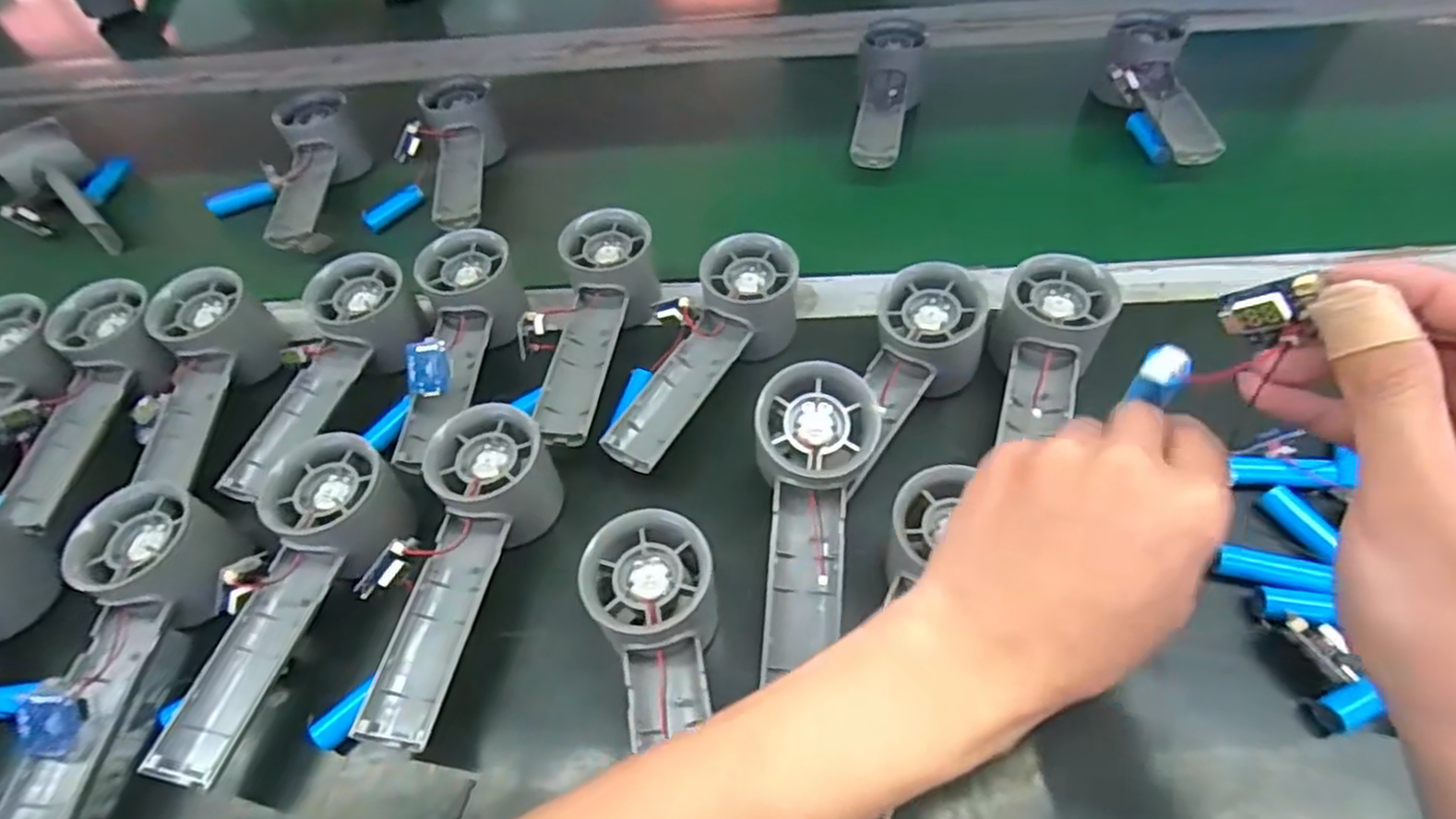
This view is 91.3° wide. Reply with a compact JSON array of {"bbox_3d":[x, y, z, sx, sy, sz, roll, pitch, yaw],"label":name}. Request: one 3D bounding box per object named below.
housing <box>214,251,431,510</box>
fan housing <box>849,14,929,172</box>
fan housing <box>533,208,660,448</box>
[{"bbox_3d":[-0.241,-0.018,0.427,0.057,0.046,0.160,16,69,16],"label":"housing"},{"bbox_3d":[0.128,-0.248,0.565,0.053,0.052,0.149,7,54,10],"label":"fan housing"},{"bbox_3d":[-0.083,-0.046,0.440,0.055,0.051,0.156,7,66,10],"label":"fan housing"}]

